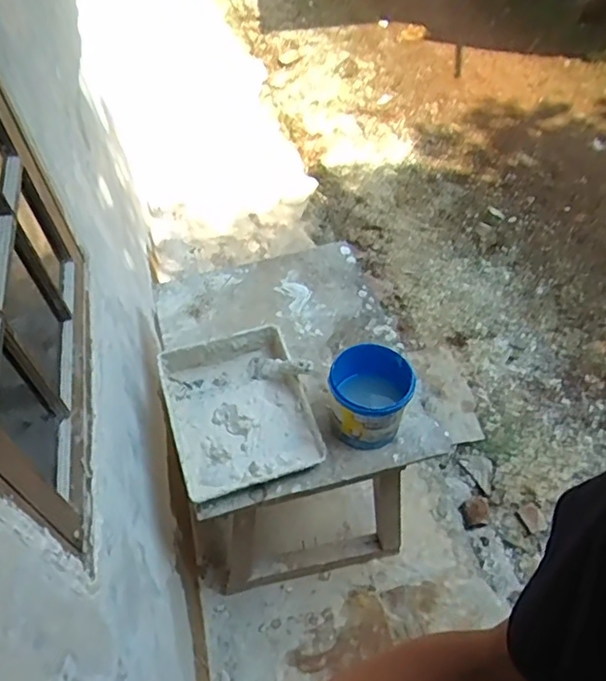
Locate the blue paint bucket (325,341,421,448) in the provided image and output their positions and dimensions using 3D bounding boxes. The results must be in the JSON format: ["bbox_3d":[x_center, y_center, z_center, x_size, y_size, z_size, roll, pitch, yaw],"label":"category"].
[{"bbox_3d":[0.142,0.116,1.195,0.161,0.162,0.158,-3,51,3],"label":"blue paint bucket"}]

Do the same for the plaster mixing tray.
[{"bbox_3d":[-0.132,0.154,1.238,0.282,0.088,0.355,-17,52,-8],"label":"plaster mixing tray"}]

